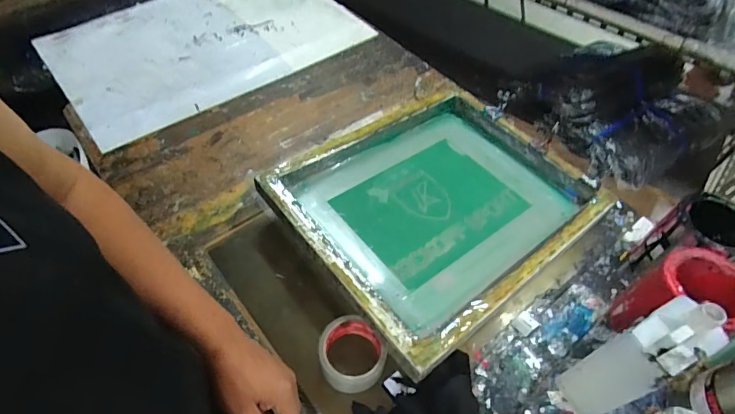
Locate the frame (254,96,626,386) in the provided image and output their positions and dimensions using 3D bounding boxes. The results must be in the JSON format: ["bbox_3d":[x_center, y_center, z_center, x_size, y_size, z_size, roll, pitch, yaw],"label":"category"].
[{"bbox_3d":[0.129,-0.013,0.750,0.506,0.063,0.393,-29,58,-31],"label":"frame"}]

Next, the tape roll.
[{"bbox_3d":[-0.023,0.204,0.590,0.087,0.062,0.089,2,53,-2],"label":"tape roll"}]

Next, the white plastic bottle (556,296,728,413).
[{"bbox_3d":[0.304,0.192,0.506,0.099,0.246,0.060,-23,57,-19],"label":"white plastic bottle"}]

